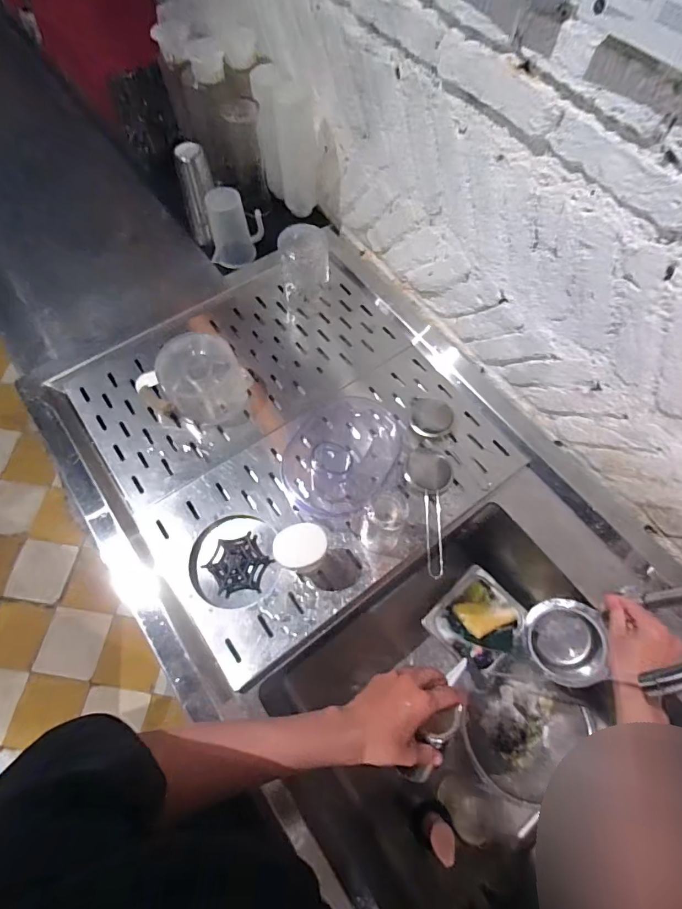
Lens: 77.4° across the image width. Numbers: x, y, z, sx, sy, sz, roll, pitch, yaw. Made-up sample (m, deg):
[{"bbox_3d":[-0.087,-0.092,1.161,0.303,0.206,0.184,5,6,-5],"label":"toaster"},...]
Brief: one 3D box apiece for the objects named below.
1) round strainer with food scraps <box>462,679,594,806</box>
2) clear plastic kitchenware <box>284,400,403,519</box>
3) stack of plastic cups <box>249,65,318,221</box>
[{"bbox_3d":[0.340,0.544,0.821,0.212,0.084,0.195,20,67,8],"label":"round strainer with food scraps"},{"bbox_3d":[0.002,-0.011,0.744,0.188,0.038,0.233,22,67,9],"label":"clear plastic kitchenware"},{"bbox_3d":[-0.109,-0.649,0.909,0.120,0.251,0.072,-5,66,-3],"label":"stack of plastic cups"}]

